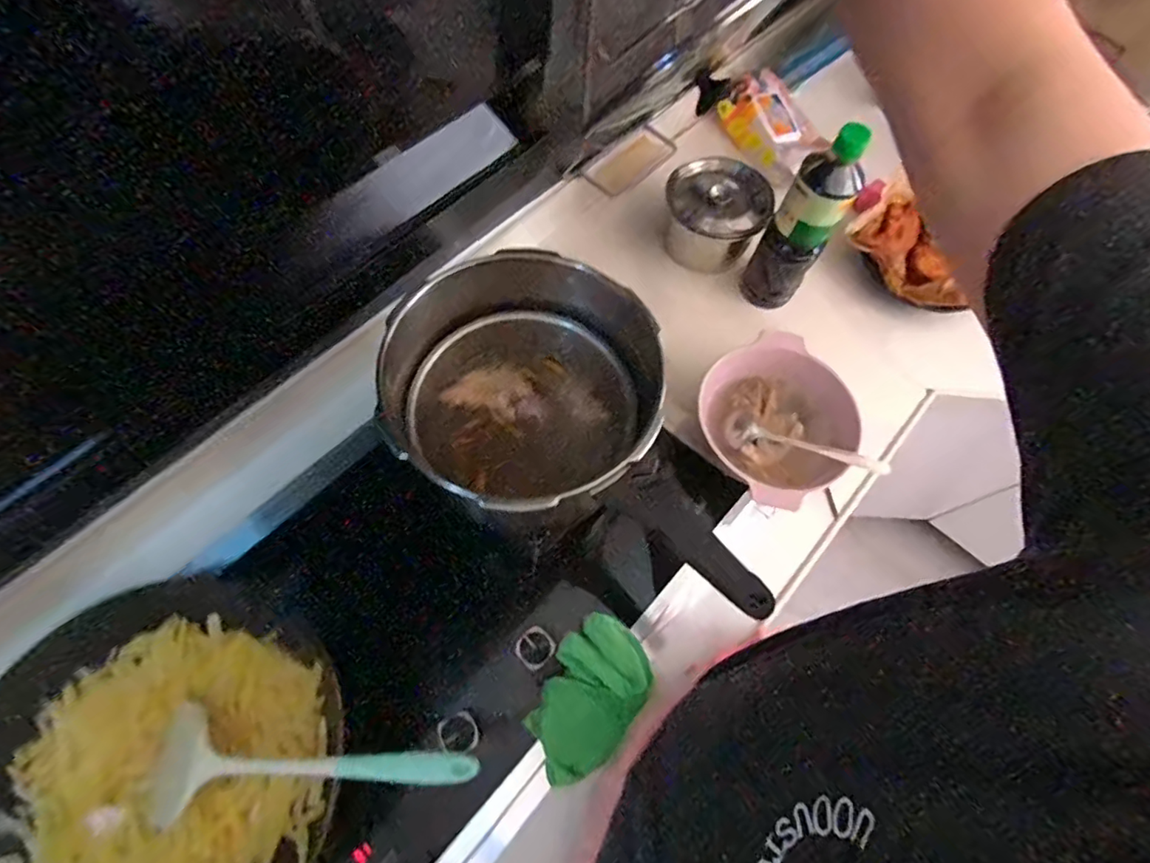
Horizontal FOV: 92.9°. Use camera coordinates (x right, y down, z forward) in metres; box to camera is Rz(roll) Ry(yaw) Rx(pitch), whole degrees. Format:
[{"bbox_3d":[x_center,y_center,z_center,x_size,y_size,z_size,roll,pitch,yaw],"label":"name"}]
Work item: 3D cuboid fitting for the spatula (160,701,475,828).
[{"bbox_3d":[-0.219,0.262,0.425,0.304,0.034,0.087,-9,66,15],"label":"spatula"}]

